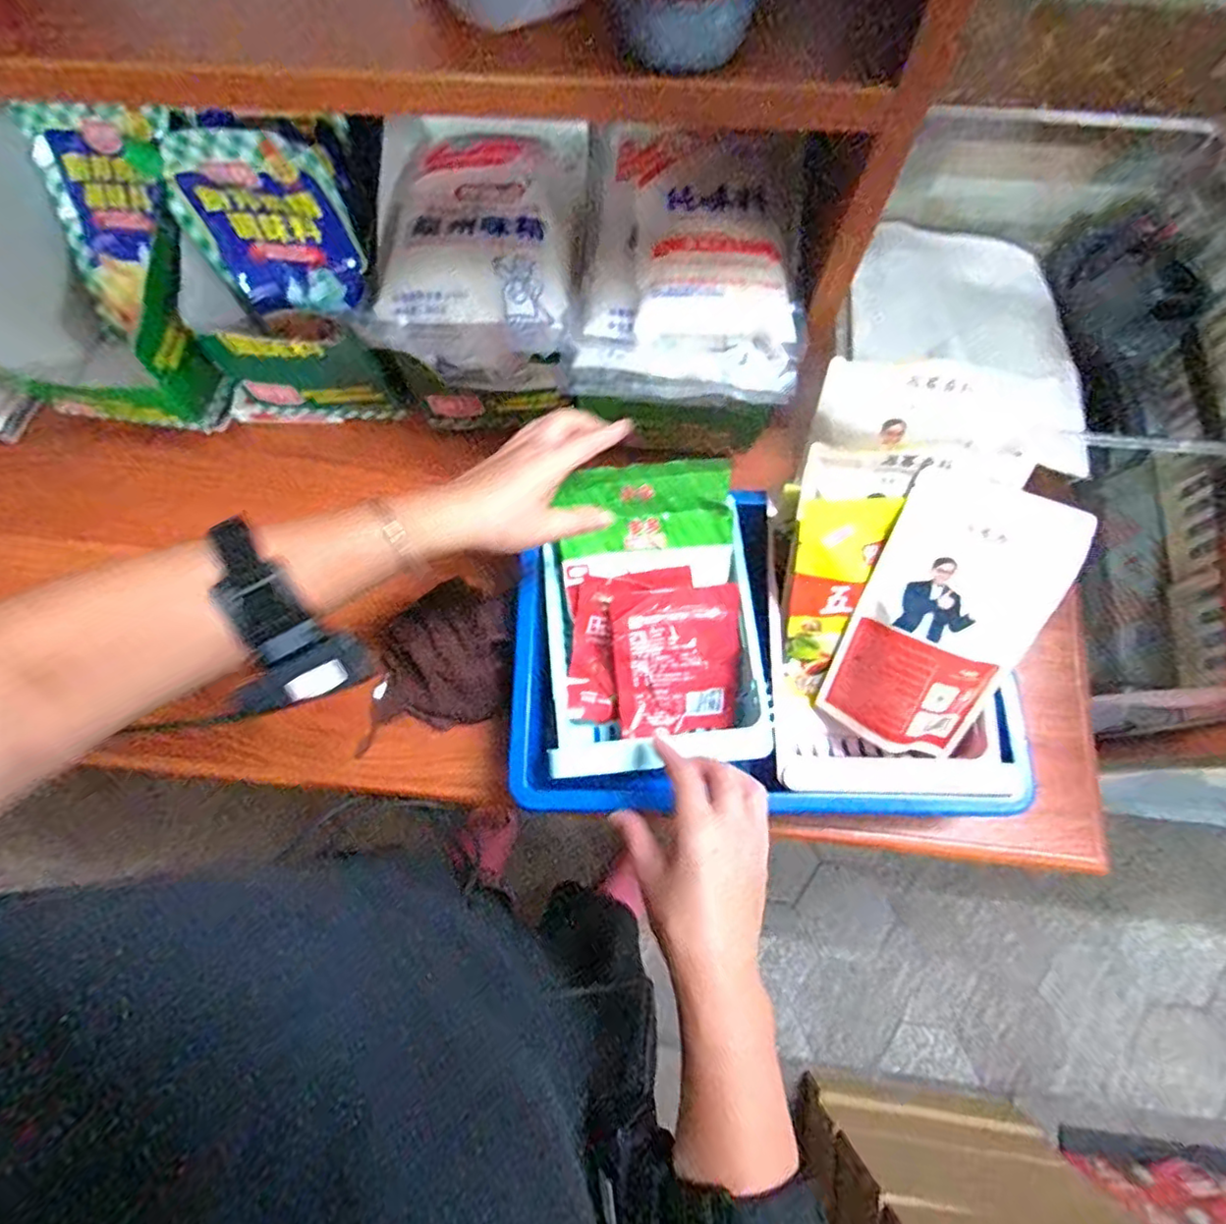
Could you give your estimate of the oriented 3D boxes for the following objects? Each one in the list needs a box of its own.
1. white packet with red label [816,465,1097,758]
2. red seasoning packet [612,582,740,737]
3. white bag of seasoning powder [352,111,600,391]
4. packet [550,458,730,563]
[{"bbox_3d":[0.233,0.011,0.436,0.114,0.024,0.201,19,112,8],"label":"white packet with red label"},{"bbox_3d":[0.051,0.039,0.480,0.098,0.011,0.112,-8,102,-10],"label":"red seasoning packet"},{"bbox_3d":[-0.092,-0.286,0.488,0.154,0.076,0.211,6,74,3],"label":"white bag of seasoning powder"},{"bbox_3d":[0.025,-0.077,0.469,0.127,0.007,0.067,-5,115,1],"label":"packet"}]

